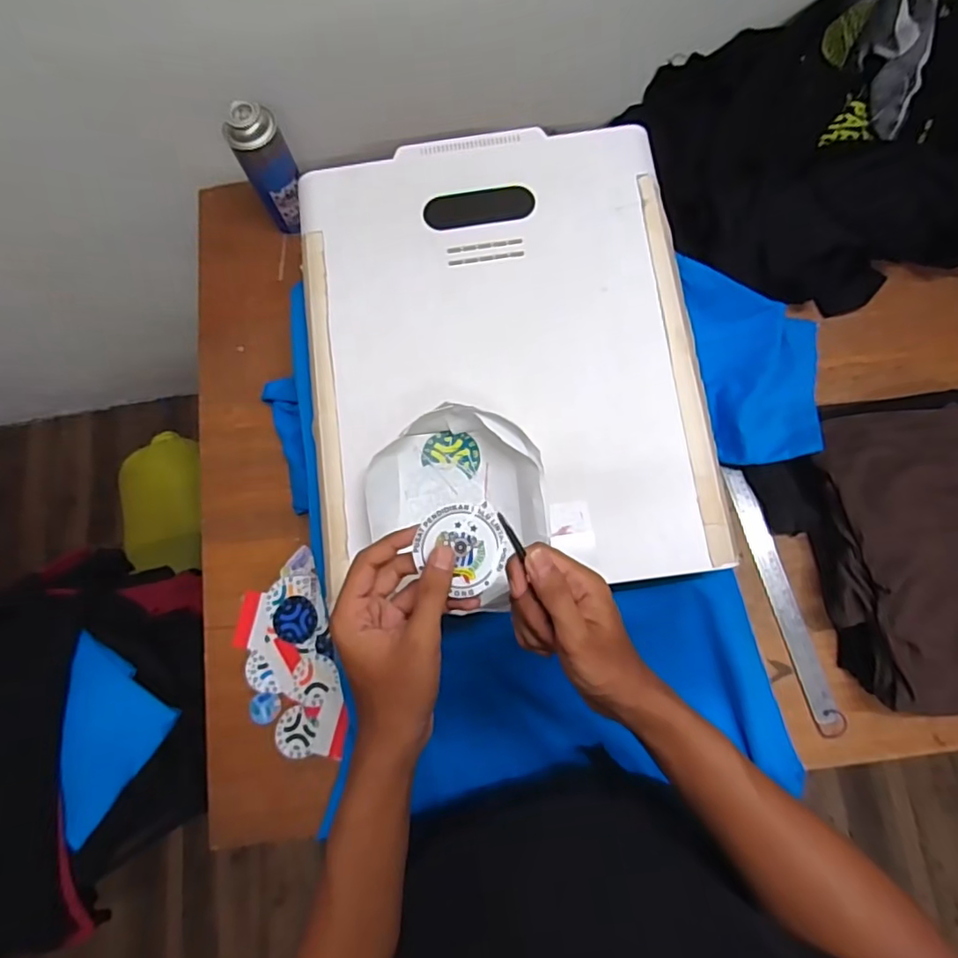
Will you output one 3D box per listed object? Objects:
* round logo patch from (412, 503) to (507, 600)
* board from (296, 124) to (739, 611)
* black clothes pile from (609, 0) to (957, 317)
[{"bbox_3d":[-0.011,0.048,0.398,0.060,0.004,0.061,0,94,-4],"label":"round logo patch"},{"bbox_3d":[0.021,-0.139,0.603,0.397,0.026,0.492,-7,77,0],"label":"board"},{"bbox_3d":[0.523,-0.439,0.736,0.539,0.152,0.353,-9,77,0],"label":"black clothes pile"}]

